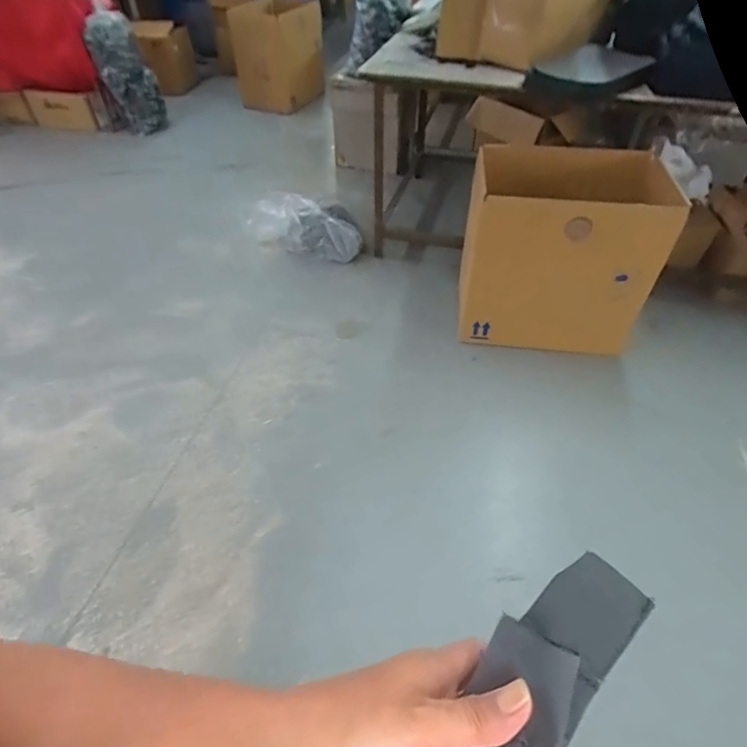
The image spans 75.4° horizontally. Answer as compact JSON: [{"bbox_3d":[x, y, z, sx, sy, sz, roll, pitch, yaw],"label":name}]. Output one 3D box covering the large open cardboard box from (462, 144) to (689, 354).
[{"bbox_3d":[0.647,-0.416,1.719,0.625,0.565,0.367,4,46,5],"label":"large open cardboard box"}]

